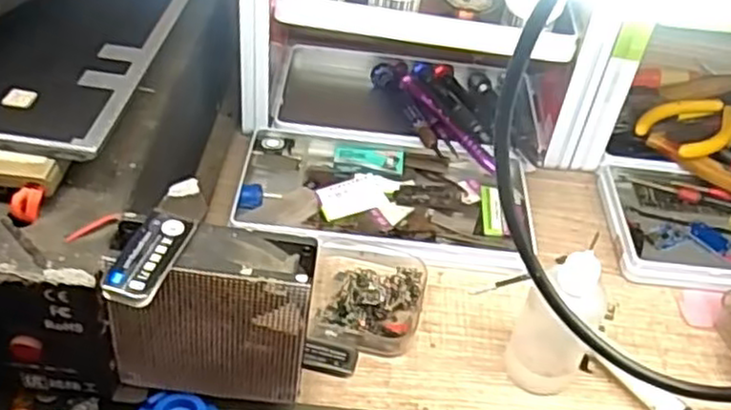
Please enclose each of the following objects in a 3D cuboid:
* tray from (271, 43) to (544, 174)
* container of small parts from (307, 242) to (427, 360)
[{"bbox_3d":[0.032,-0.077,0.508,0.181,0.030,0.119,12,43,4],"label":"tray"},{"bbox_3d":[0.001,0.044,0.379,0.058,0.021,0.063,10,43,2],"label":"container of small parts"}]

